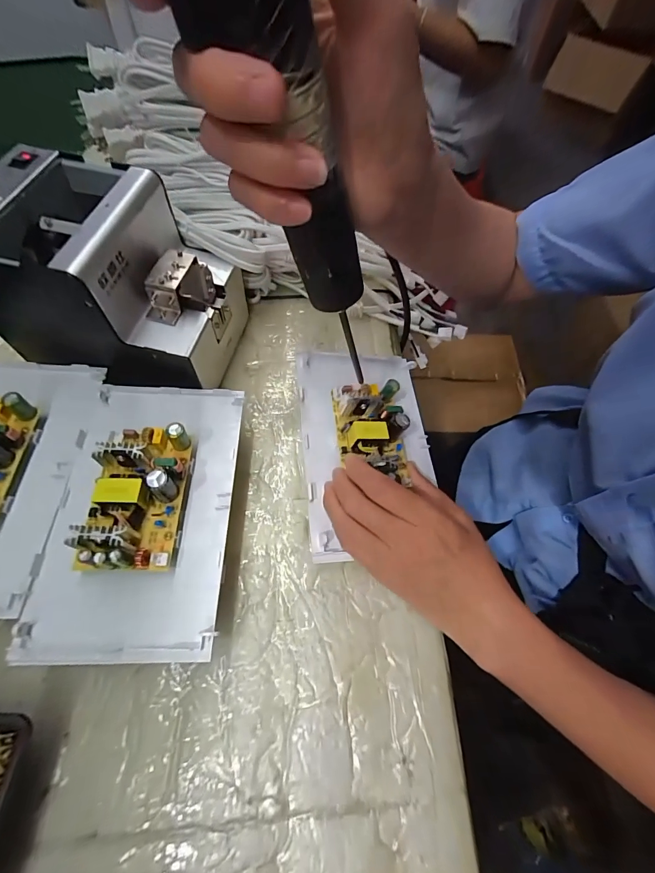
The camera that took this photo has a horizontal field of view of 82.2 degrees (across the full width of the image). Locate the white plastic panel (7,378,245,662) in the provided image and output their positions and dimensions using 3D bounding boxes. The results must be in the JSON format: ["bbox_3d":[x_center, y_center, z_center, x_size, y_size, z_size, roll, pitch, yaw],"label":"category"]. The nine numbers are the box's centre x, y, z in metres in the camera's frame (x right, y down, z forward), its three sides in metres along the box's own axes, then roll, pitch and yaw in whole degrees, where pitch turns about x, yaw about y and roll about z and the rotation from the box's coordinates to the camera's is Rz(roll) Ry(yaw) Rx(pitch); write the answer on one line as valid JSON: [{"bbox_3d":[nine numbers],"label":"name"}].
[{"bbox_3d":[-0.131,0.048,0.273,0.118,0.009,0.199,0,62,-2],"label":"white plastic panel"}]

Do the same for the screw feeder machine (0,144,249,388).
[{"bbox_3d":[-0.178,-0.130,0.331,0.172,0.143,0.138,13,63,4],"label":"screw feeder machine"}]

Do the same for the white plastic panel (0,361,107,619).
[{"bbox_3d":[-0.251,0.022,0.274,0.122,0.011,0.200,2,62,-2],"label":"white plastic panel"}]

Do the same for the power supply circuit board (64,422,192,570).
[{"bbox_3d":[-0.131,0.040,0.258,0.058,0.037,0.098,0,63,-1],"label":"power supply circuit board"}]

